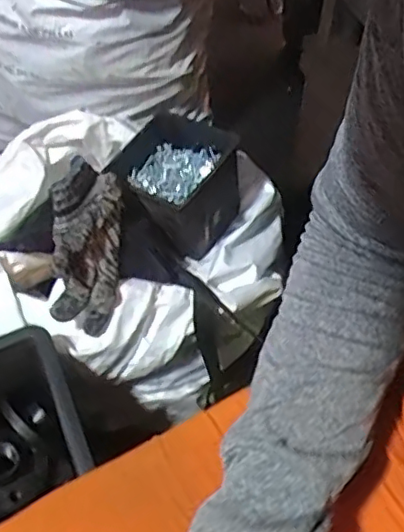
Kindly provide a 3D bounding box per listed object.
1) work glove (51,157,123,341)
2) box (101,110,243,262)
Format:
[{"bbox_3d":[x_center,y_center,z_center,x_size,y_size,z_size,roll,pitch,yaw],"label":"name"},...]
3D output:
[{"bbox_3d":[-0.132,-0.022,0.663,0.078,0.059,0.193,0,91,2],"label":"work glove"},{"bbox_3d":[-0.038,-0.098,0.766,0.137,0.101,0.140,32,59,25],"label":"box"}]

